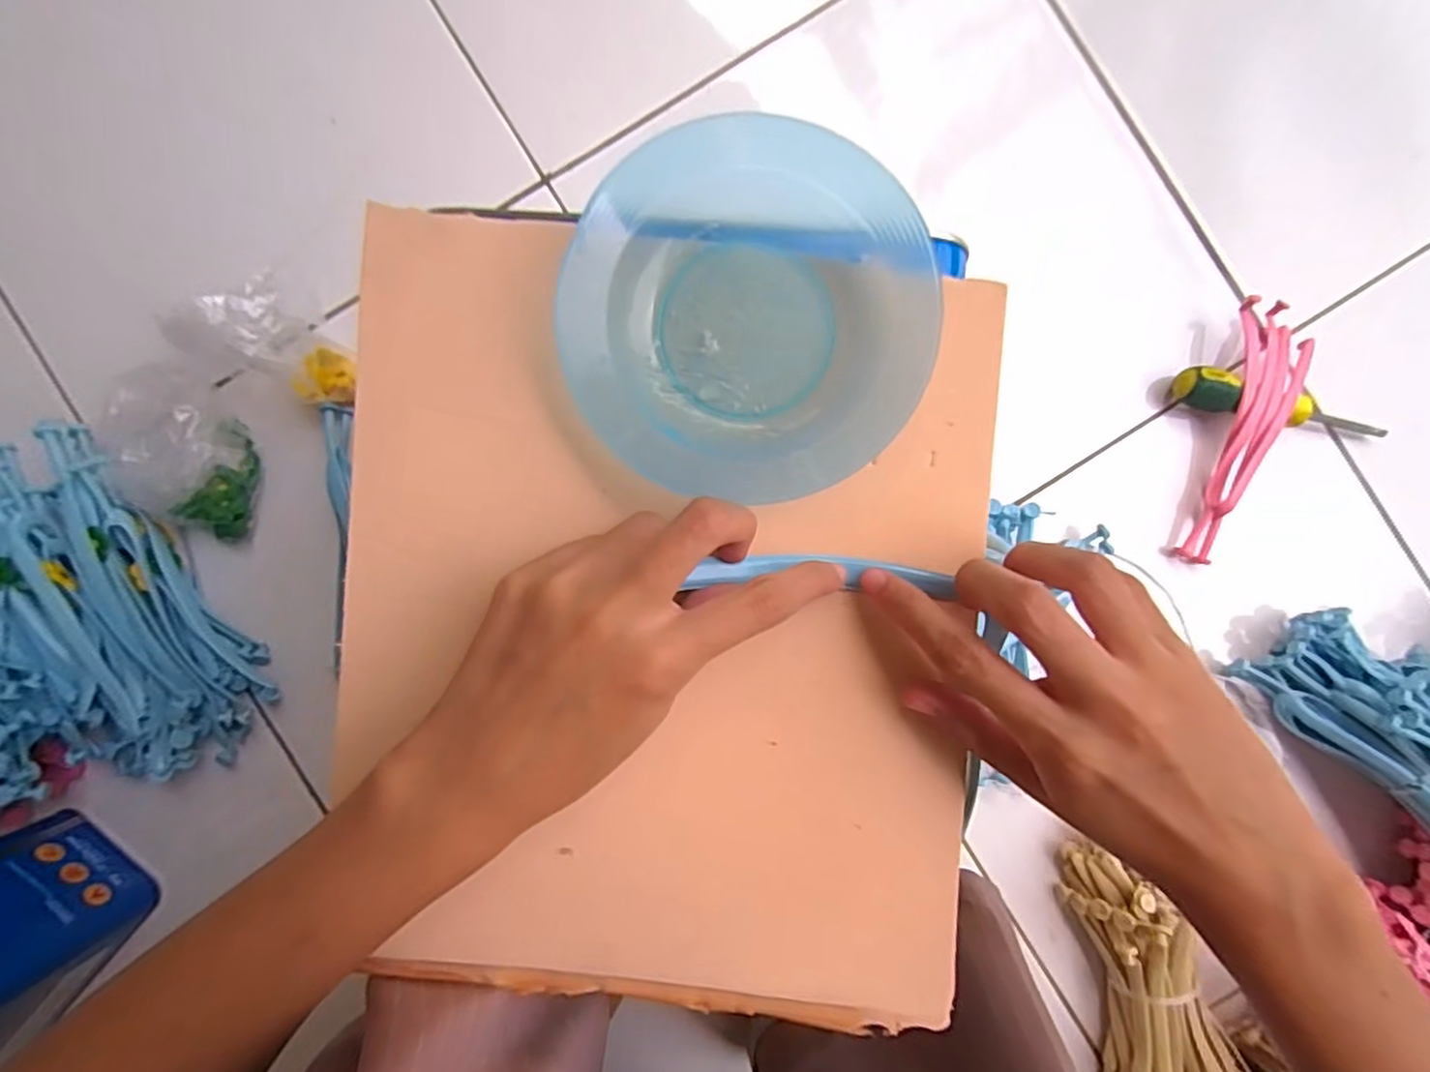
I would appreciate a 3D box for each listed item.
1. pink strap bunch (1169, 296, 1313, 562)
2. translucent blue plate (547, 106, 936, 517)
[{"bbox_3d":[0.396,-0.073,0.476,0.053,0.026,0.194,12,90,0],"label":"pink strap bunch"},{"bbox_3d":[0.012,-0.077,0.233,0.126,0.025,0.125,0,90,0],"label":"translucent blue plate"}]

